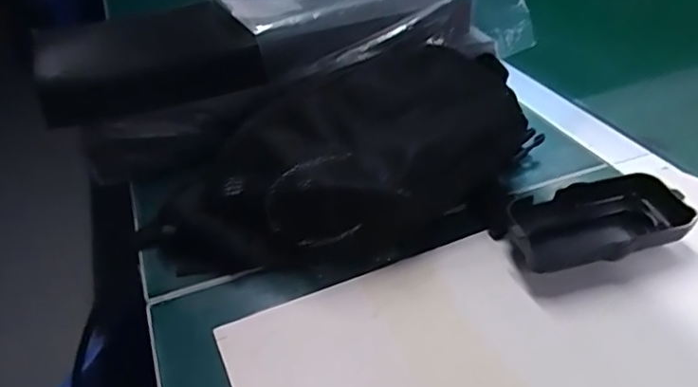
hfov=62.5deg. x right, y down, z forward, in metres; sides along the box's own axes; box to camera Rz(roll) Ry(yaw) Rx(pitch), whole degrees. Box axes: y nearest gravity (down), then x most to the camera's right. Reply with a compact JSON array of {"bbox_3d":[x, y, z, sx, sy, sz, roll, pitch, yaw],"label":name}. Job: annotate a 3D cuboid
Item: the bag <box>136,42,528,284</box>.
[{"bbox_3d":[-0.004,-0.021,0.392,0.266,0.073,0.131,-16,39,-16],"label":"bag"}]

